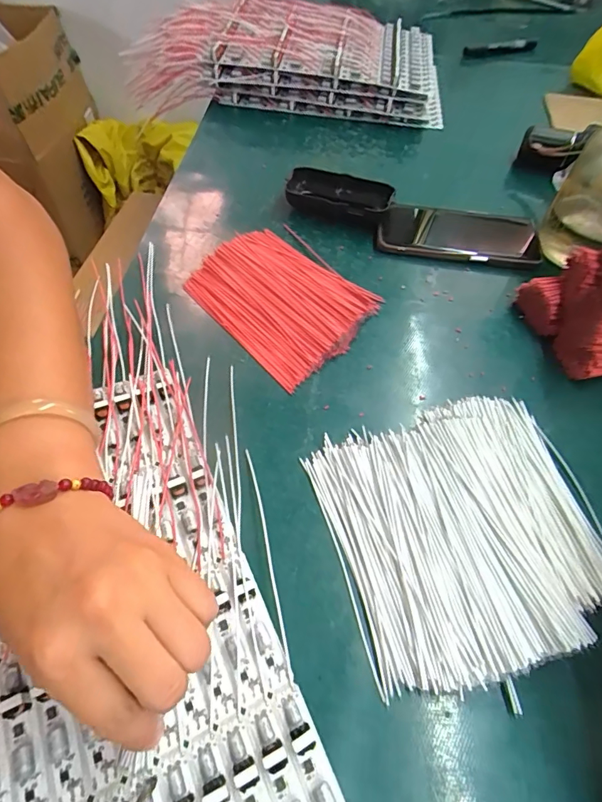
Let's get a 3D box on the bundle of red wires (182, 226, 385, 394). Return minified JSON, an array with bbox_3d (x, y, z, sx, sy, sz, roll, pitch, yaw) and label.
[{"bbox_3d":[-0.014,-0.094,0.385,0.122,0.017,0.149,-37,67,-24],"label":"bundle of red wires"}]

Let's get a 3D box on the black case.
[{"bbox_3d":[0.038,-0.213,0.462,0.107,0.030,0.052,17,58,6],"label":"black case"}]

